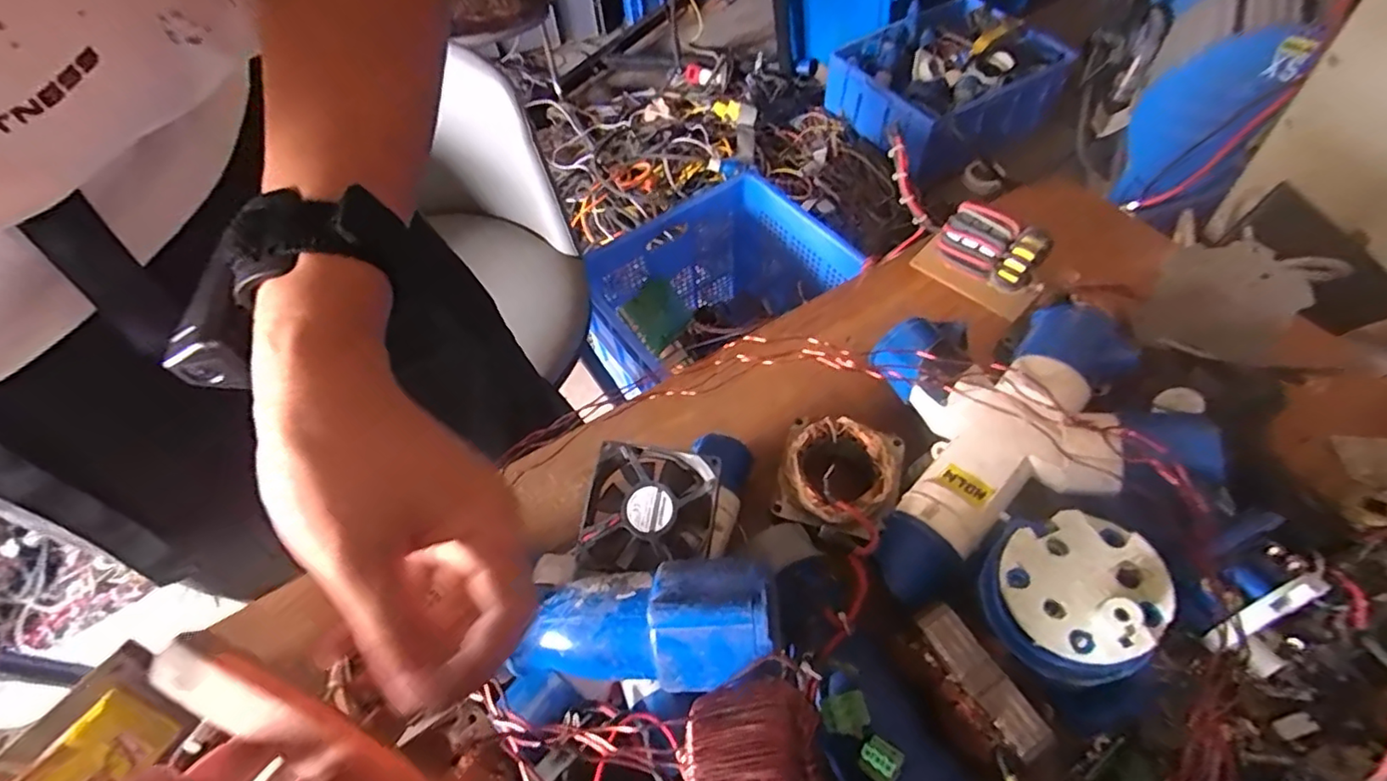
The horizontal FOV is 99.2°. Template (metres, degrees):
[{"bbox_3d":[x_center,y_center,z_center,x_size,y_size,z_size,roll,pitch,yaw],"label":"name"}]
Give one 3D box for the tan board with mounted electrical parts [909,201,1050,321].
[{"bbox_3d":[0.260,-0.121,0.529,0.045,0.065,0.106,-41,63,-20],"label":"tan board with mounted electrical parts"}]

